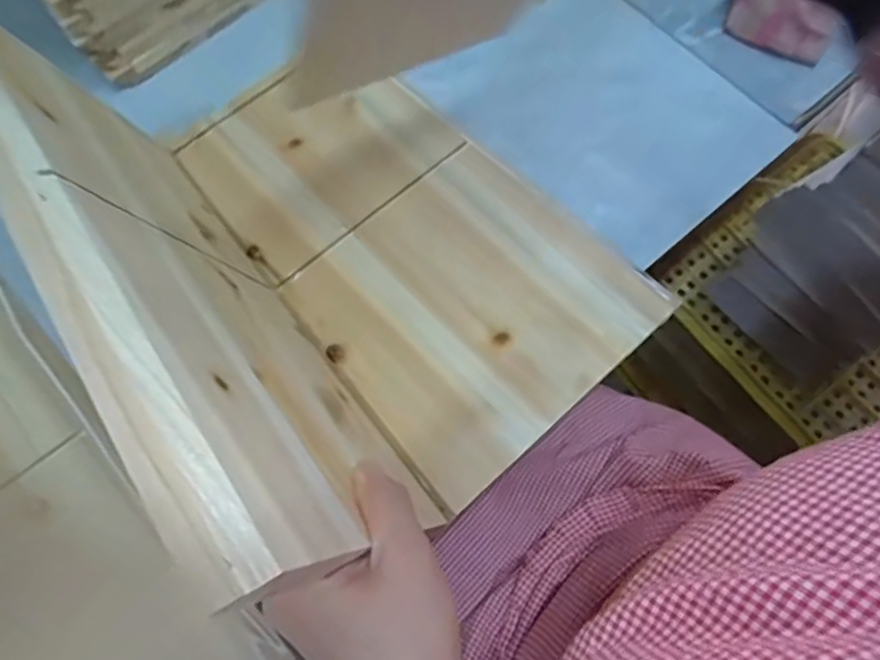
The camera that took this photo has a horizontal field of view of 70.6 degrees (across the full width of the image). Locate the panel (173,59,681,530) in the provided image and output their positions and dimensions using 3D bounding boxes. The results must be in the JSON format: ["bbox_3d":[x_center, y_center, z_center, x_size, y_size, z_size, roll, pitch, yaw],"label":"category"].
[{"bbox_3d":[-0.030,-0.068,0.454,0.217,0.013,0.341,-40,76,-12],"label":"panel"}]

